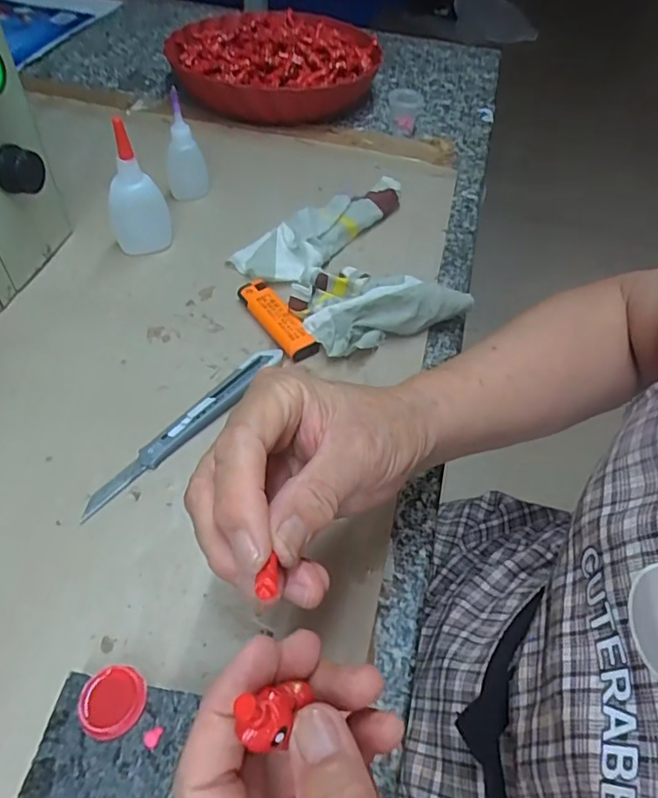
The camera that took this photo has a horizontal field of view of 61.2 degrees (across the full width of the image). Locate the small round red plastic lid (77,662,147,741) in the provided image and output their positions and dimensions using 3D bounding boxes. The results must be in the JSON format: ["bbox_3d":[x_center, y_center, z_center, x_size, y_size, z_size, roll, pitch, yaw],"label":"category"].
[{"bbox_3d":[-0.094,0.131,0.242,0.026,0.004,0.028,2,51,-3],"label":"small round red plastic lid"}]

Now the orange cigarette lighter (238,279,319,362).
[{"bbox_3d":[-0.039,-0.059,0.411,0.022,0.014,0.080,-26,58,-23],"label":"orange cigarette lighter"}]

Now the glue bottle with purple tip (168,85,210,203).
[{"bbox_3d":[-0.126,-0.217,0.484,0.033,0.081,0.025,-10,53,-13],"label":"glue bottle with purple tip"}]

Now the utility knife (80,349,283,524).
[{"bbox_3d":[-0.088,0.016,0.352,0.016,0.012,0.158,33,56,20],"label":"utility knife"}]

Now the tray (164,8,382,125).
[{"bbox_3d":[-0.065,-0.390,0.648,0.226,0.054,0.227,-5,52,-9],"label":"tray"}]

